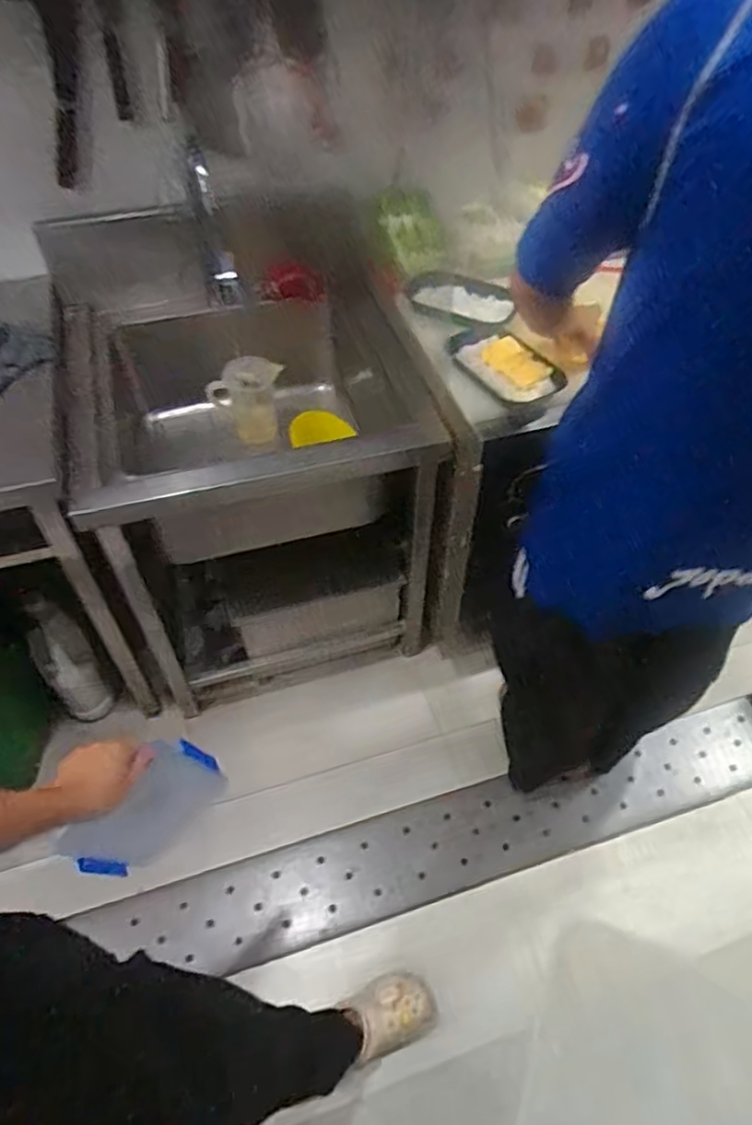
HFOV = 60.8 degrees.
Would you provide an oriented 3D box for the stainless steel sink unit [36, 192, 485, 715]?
[{"bbox_3d":[-0.251,-0.236,1.459,0.709,0.897,0.728,-15,52,-11],"label":"stainless steel sink unit"}]

